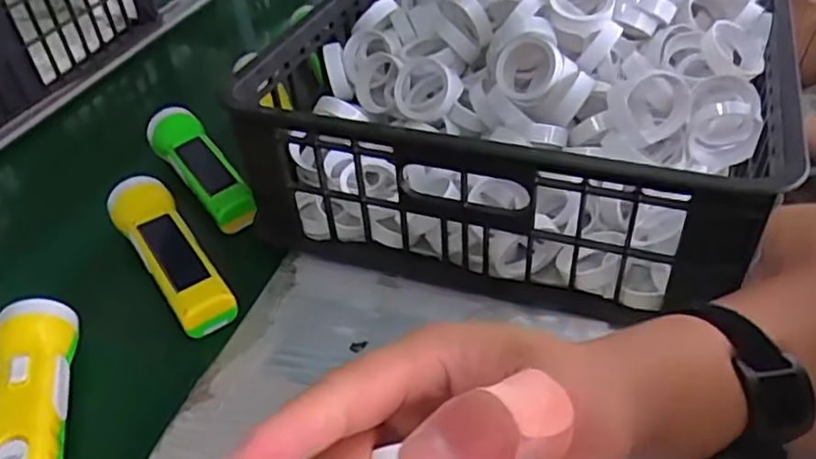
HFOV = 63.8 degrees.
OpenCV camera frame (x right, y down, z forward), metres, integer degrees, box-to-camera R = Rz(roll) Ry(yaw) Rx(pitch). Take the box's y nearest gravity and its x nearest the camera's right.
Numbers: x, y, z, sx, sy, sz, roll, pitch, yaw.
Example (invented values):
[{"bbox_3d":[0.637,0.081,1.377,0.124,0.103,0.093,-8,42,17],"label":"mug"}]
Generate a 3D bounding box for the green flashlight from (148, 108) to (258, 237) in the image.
[{"bbox_3d":[-0.195,-0.061,0.617,0.046,0.047,0.167,-26,44,-24],"label":"green flashlight"}]

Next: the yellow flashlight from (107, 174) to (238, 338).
[{"bbox_3d":[-0.195,0.017,0.534,0.051,0.044,0.162,-26,44,-24],"label":"yellow flashlight"}]

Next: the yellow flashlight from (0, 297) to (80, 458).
[{"bbox_3d":[-0.242,0.116,0.413,0.042,0.039,0.163,-12,40,-9],"label":"yellow flashlight"}]

